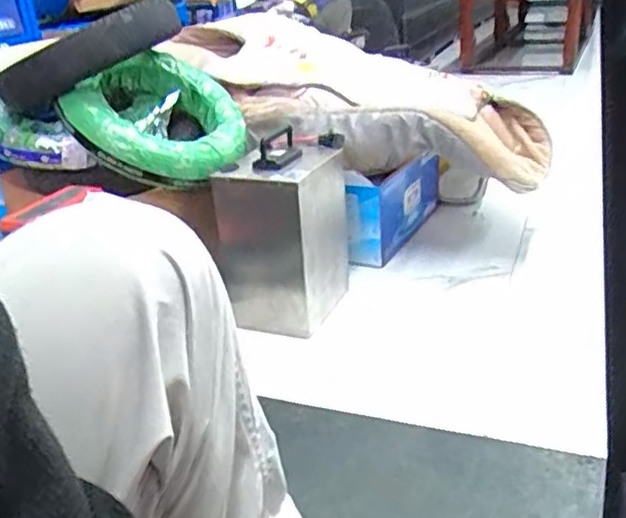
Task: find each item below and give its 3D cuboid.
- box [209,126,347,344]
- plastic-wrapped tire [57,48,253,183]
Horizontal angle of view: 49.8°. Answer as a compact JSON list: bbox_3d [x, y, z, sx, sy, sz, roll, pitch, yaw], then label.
[{"bbox_3d":[-0.059,-0.052,1.381,0.196,0.338,0.259,4,26,19],"label":"box"},{"bbox_3d":[-0.288,-0.282,1.345,0.313,0.087,0.351,34,37,1],"label":"plastic-wrapped tire"}]

